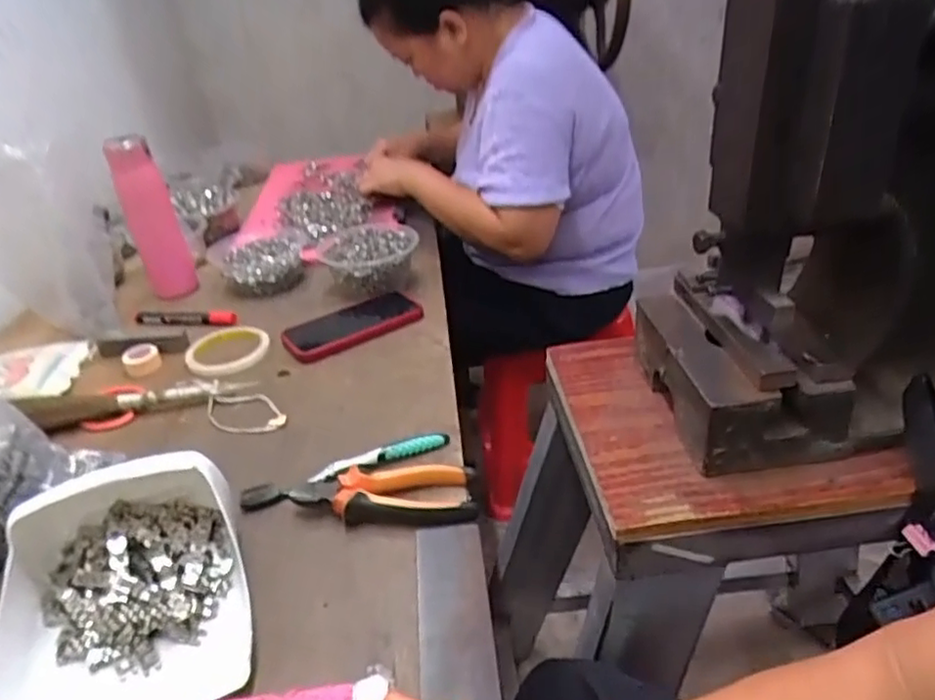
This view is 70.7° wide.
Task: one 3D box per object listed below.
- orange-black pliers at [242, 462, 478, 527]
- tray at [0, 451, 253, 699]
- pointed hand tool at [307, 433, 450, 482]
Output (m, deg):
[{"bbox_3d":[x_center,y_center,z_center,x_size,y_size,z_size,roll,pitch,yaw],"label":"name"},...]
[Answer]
[{"bbox_3d":[-0.092,0.122,0.550,0.196,0.025,0.056,0,31,4],"label":"orange-black pliers"},{"bbox_3d":[-0.235,0.156,0.445,0.156,0.081,0.172,-18,33,-18],"label":"tray"},{"bbox_3d":[-0.078,0.095,0.594,0.125,0.016,0.014,-16,33,-21],"label":"pointed hand tool"}]

